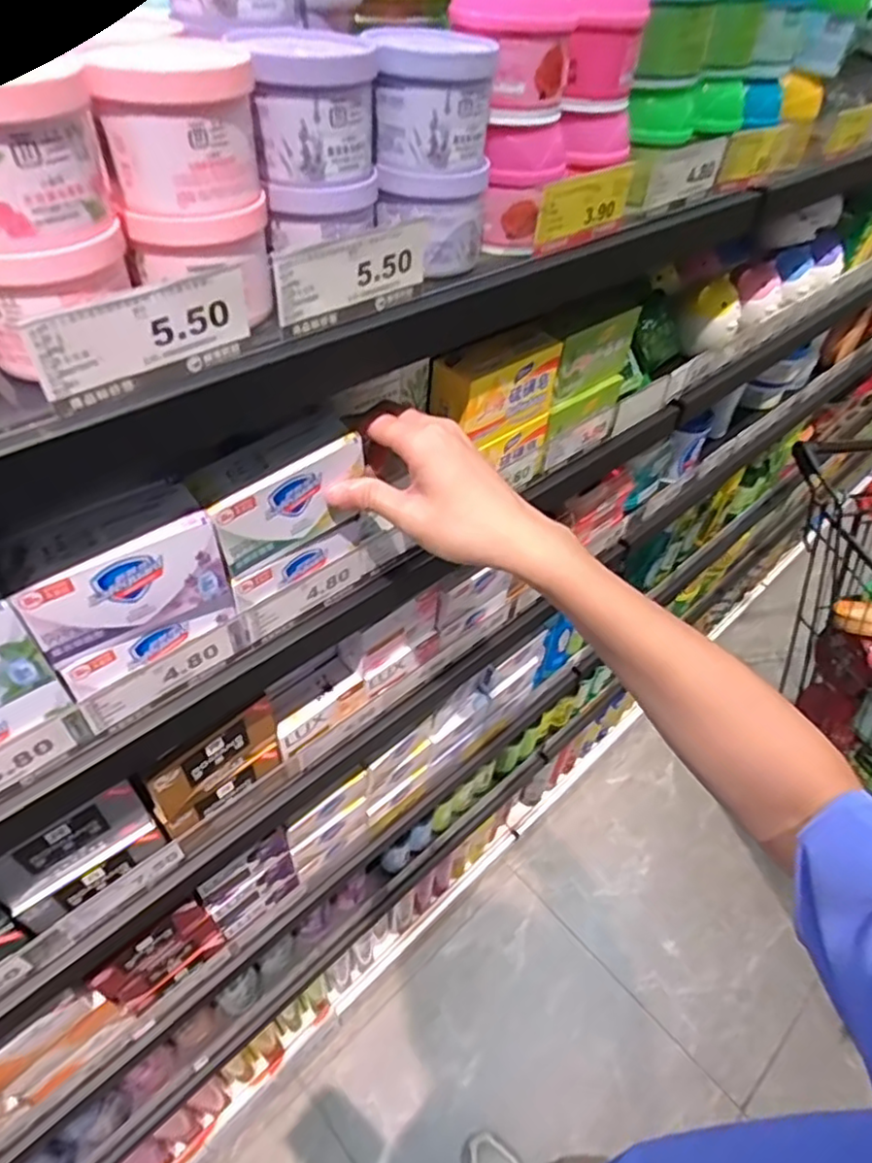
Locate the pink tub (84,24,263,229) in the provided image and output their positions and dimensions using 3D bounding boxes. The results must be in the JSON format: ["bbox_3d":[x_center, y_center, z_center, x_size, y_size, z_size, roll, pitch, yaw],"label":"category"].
[{"bbox_3d":[-0.105,-0.185,0.273,0.060,0.060,0.052,-9,48,-13],"label":"pink tub"}]

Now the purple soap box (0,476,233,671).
[{"bbox_3d":[-0.170,-0.007,0.347,0.097,0.056,0.045,-27,55,-27],"label":"purple soap box"}]

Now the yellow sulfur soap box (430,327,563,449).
[{"bbox_3d":[0.049,-0.147,0.494,0.105,0.060,0.037,-28,55,-28],"label":"yellow sulfur soap box"}]

